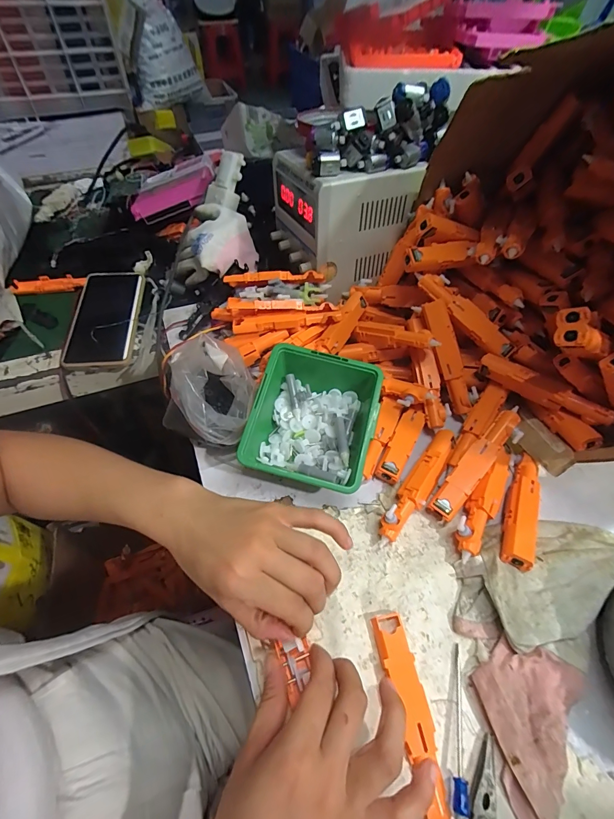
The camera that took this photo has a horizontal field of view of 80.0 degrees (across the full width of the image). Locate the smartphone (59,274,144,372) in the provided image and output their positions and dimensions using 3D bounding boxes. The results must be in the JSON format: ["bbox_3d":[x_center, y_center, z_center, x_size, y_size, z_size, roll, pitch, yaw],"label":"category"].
[{"bbox_3d":[-0.273,-0.127,0.485,0.093,0.015,0.171,-5,56,-3],"label":"smartphone"}]

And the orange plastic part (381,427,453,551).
[{"bbox_3d":[0.103,0.071,0.337,0.023,0.025,0.121,33,62,20],"label":"orange plastic part"}]

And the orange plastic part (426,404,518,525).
[{"bbox_3d":[0.156,0.049,0.339,0.023,0.017,0.123,38,80,22],"label":"orange plastic part"}]

